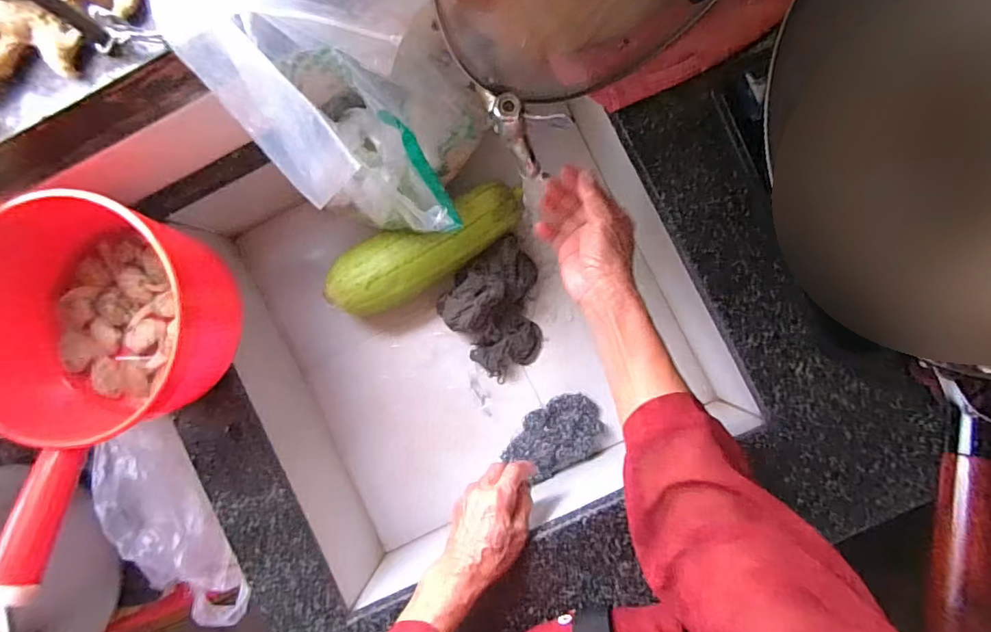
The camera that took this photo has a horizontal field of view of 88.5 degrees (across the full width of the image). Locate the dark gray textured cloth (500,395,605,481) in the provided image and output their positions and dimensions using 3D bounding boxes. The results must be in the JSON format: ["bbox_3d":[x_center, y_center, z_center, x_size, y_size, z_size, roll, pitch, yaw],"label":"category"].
[{"bbox_3d":[0.074,0.152,0.636,0.126,0.026,0.078,-35,88,4],"label":"dark gray textured cloth"}]

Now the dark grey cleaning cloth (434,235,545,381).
[{"bbox_3d":[0.009,-0.007,0.628,0.125,0.063,0.141,-36,88,4],"label":"dark grey cleaning cloth"}]

